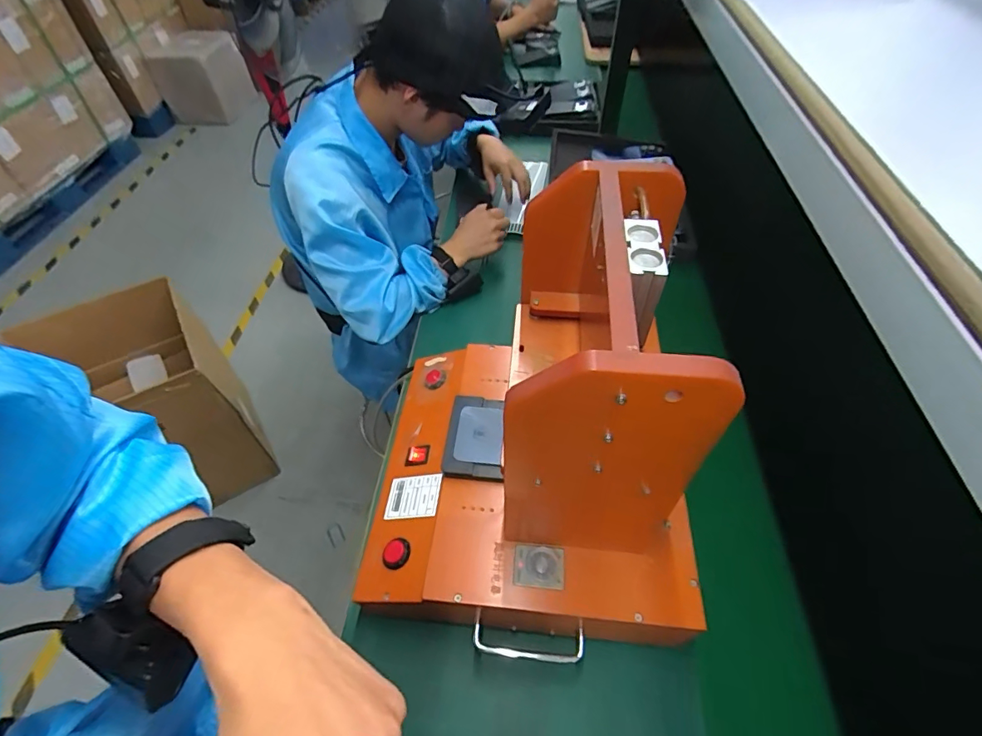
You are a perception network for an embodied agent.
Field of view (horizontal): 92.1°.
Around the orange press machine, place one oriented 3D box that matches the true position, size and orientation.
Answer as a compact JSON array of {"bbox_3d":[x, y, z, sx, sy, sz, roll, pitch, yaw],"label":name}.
[{"bbox_3d":[0.039,0.042,0.451,0.337,0.338,0.332,5,52,6],"label":"orange press machine"}]

